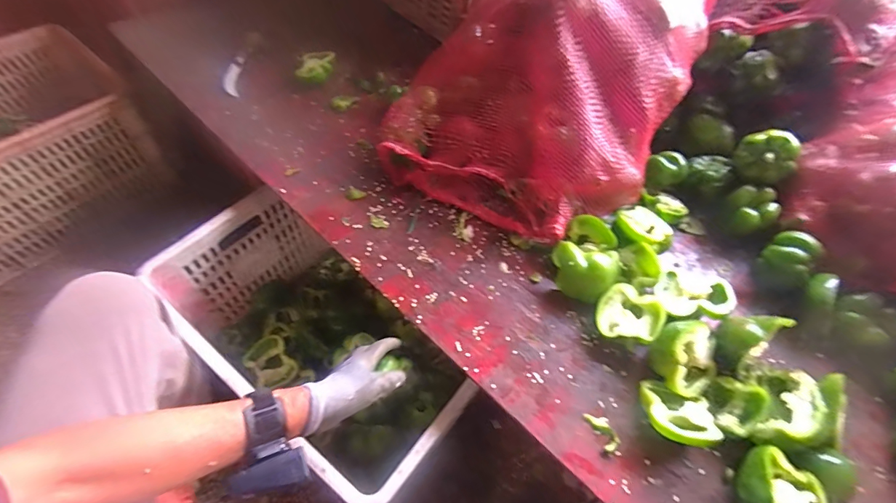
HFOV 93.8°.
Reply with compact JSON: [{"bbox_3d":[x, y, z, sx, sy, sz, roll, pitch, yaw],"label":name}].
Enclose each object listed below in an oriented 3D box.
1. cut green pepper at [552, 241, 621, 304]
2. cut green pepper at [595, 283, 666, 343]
[{"bbox_3d":[0.184,0.030,0.574,0.084,0.059,0.065,16,56,6],"label":"cut green pepper"},{"bbox_3d":[0.231,0.087,0.543,0.074,0.051,0.072,2,56,-3],"label":"cut green pepper"}]

